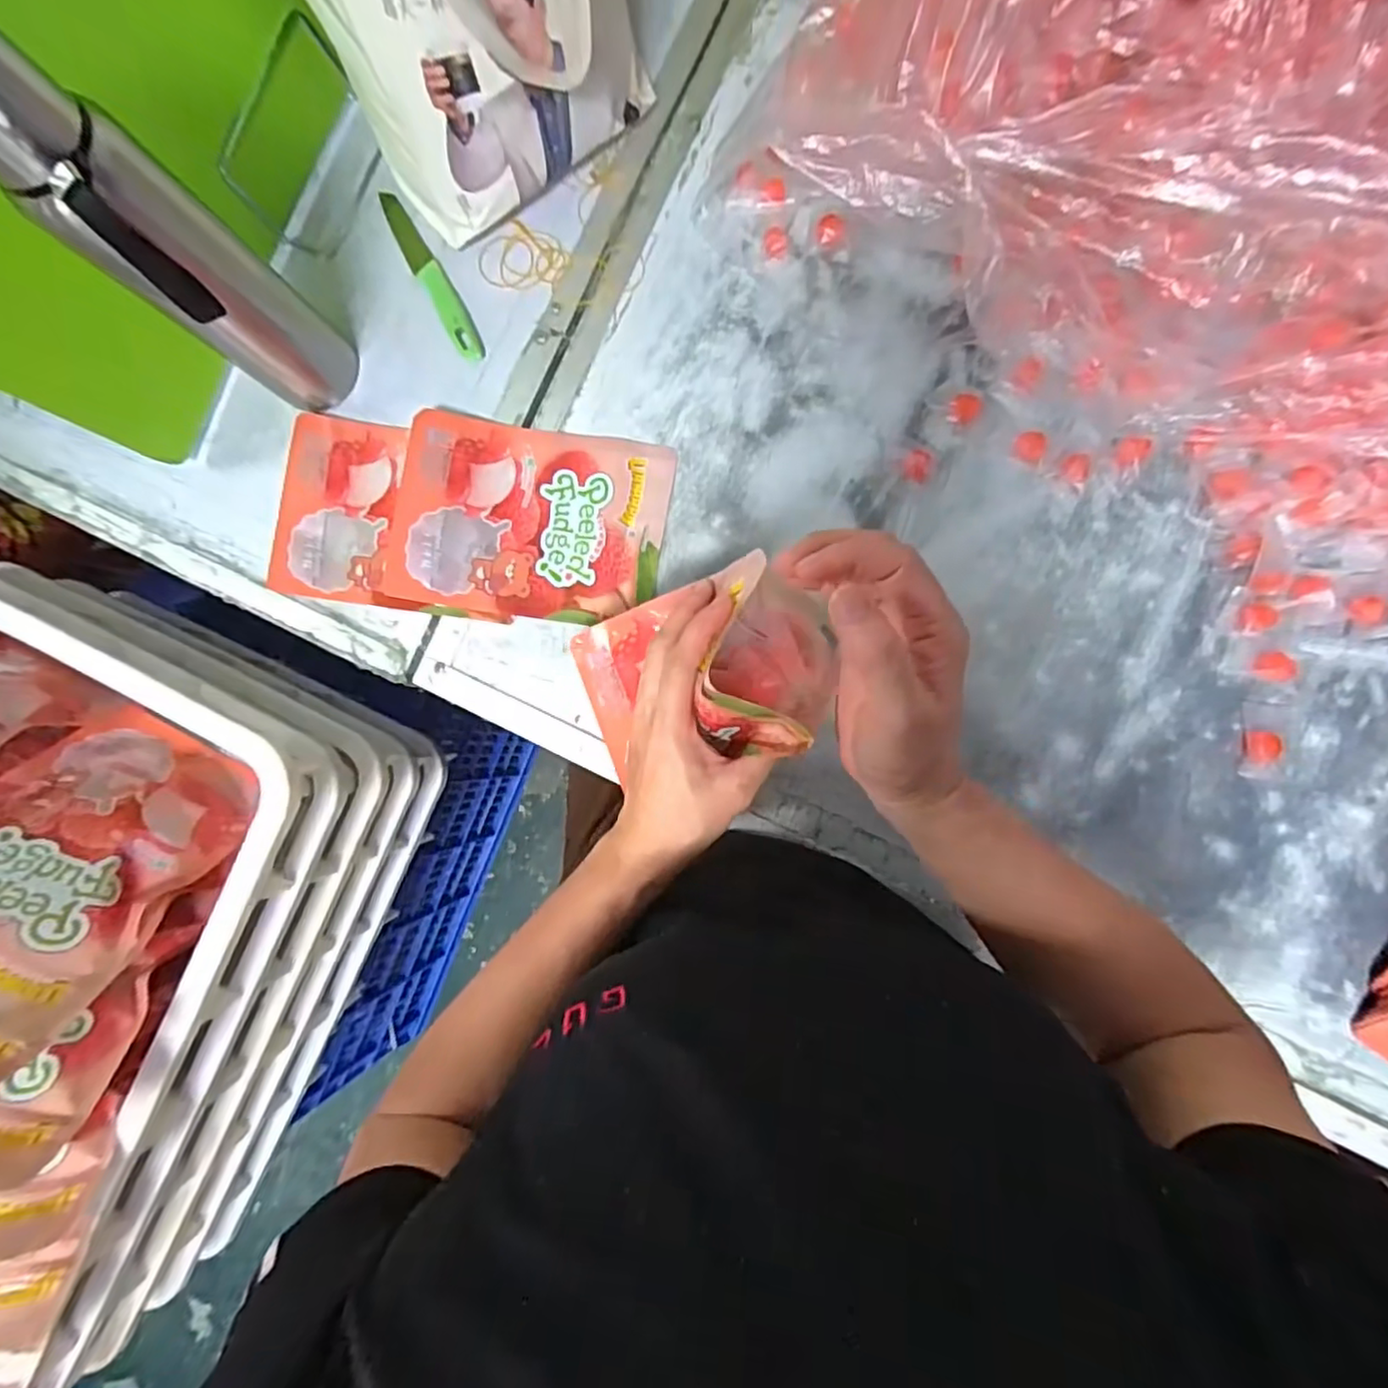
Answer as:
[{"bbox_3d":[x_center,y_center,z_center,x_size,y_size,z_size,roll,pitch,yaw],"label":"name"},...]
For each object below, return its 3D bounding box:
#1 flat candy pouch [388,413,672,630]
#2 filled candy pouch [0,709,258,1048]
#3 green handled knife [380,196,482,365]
[{"bbox_3d":[-0.135,-0.144,0.535,0.219,0.025,0.157,9,87,8],"label":"flat candy pouch"},{"bbox_3d":[-0.422,0.106,0.451,0.146,0.214,0.028,31,127,-5],"label":"filled candy pouch"},{"bbox_3d":[-0.231,-0.367,0.572,0.023,0.007,0.181,-30,82,4],"label":"green handled knife"}]

